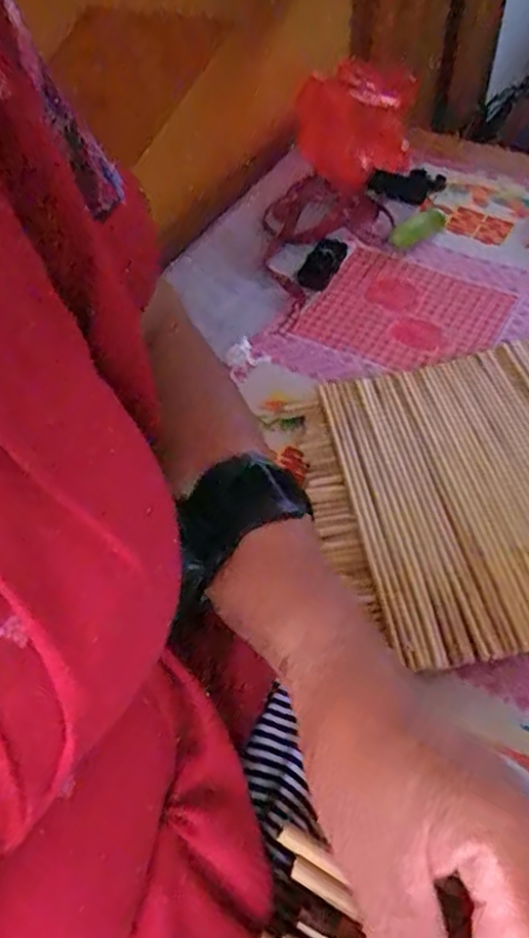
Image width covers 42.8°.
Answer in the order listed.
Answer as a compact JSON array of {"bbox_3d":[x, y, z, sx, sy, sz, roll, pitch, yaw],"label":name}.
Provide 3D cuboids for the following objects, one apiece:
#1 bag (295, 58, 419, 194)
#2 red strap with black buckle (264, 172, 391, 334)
[{"bbox_3d":[0.150,-0.566,1.116,0.193,0.199,0.108,2,52,5],"label":"bag"},{"bbox_3d":[0.058,-0.371,1.116,0.199,0.044,0.320,31,60,25],"label":"red strap with black buckle"}]

